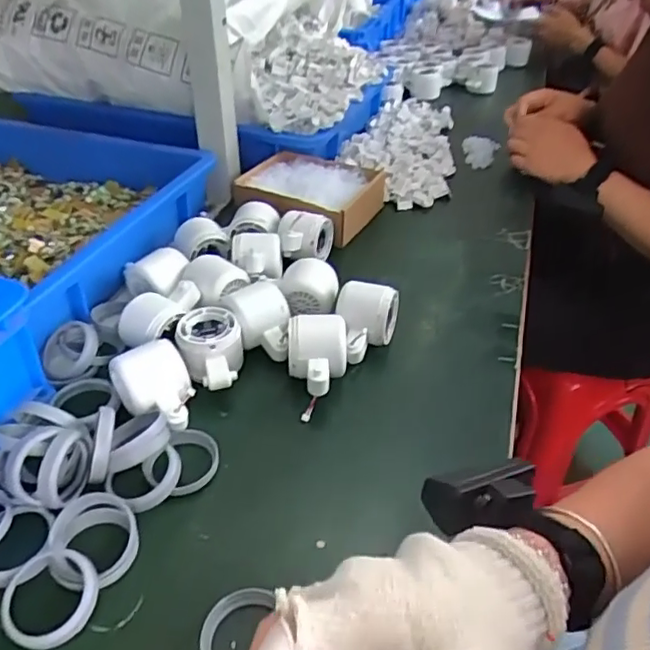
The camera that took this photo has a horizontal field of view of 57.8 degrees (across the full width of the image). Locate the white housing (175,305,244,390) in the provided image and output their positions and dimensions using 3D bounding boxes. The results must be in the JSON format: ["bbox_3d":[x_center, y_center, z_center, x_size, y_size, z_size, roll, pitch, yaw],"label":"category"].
[{"bbox_3d":[-0.106,0.024,0.550,0.057,0.041,0.082,-6,40,-8],"label":"white housing"}]

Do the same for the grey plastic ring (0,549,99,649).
[{"bbox_3d":[-0.178,0.175,0.379,0.057,0.015,0.055,1,39,-1],"label":"grey plastic ring"}]

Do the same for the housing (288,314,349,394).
[{"bbox_3d":[-0.006,0.031,0.529,0.054,0.054,0.077,-2,39,-3],"label":"housing"}]

